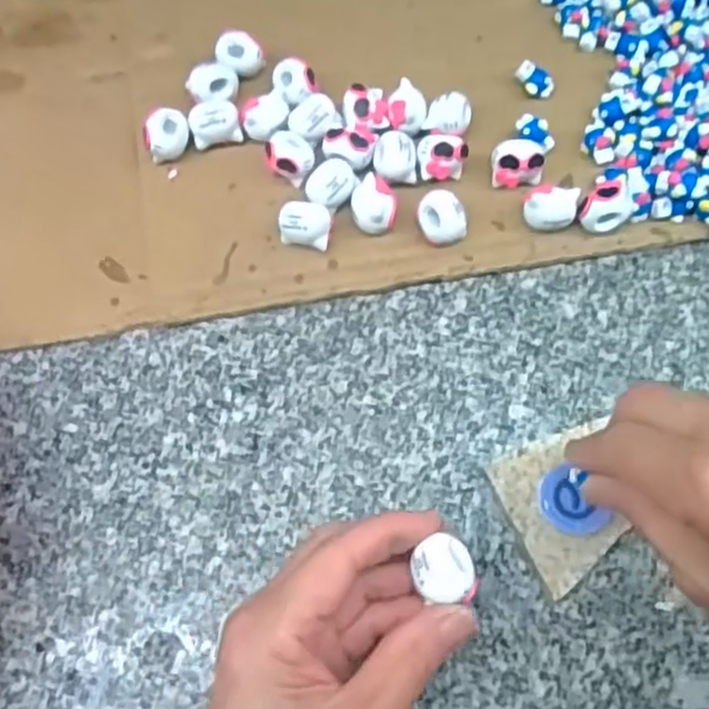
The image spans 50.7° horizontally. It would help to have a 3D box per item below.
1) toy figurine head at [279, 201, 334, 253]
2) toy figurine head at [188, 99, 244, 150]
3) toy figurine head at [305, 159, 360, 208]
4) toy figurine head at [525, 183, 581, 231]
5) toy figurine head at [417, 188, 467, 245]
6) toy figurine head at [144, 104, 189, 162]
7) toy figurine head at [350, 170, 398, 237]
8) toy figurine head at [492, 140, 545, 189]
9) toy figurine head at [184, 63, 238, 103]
[{"bbox_3d":[-0.024,-0.063,0.369,0.025,0.018,0.021,13,71,4],"label":"toy figurine head"},{"bbox_3d":[-0.073,-0.121,0.389,0.025,0.019,0.022,-15,72,-6],"label":"toy figurine head"},{"bbox_3d":[-0.012,-0.086,0.377,0.025,0.017,0.025,0,71,-1],"label":"toy figurine head"},{"bbox_3d":[0.097,-0.072,0.374,0.026,0.020,0.016,2,71,0],"label":"toy figurine head"},{"bbox_3d":[0.043,-0.067,0.370,0.022,0.022,0.021,-5,71,-2],"label":"toy figurine head"},{"bbox_3d":[-0.096,-0.111,0.386,0.023,0.025,0.022,0,71,-1],"label":"toy figurine head"},{"bbox_3d":[0.009,-0.073,0.372,0.022,0.018,0.027,8,71,2],"label":"toy figurine head"},{"bbox_3d":[0.083,-0.097,0.382,0.025,0.021,0.019,-9,71,-4],"label":"toy figurine head"},{"bbox_3d":[-0.075,-0.140,0.401,0.026,0.022,0.023,-4,71,-2],"label":"toy figurine head"}]

